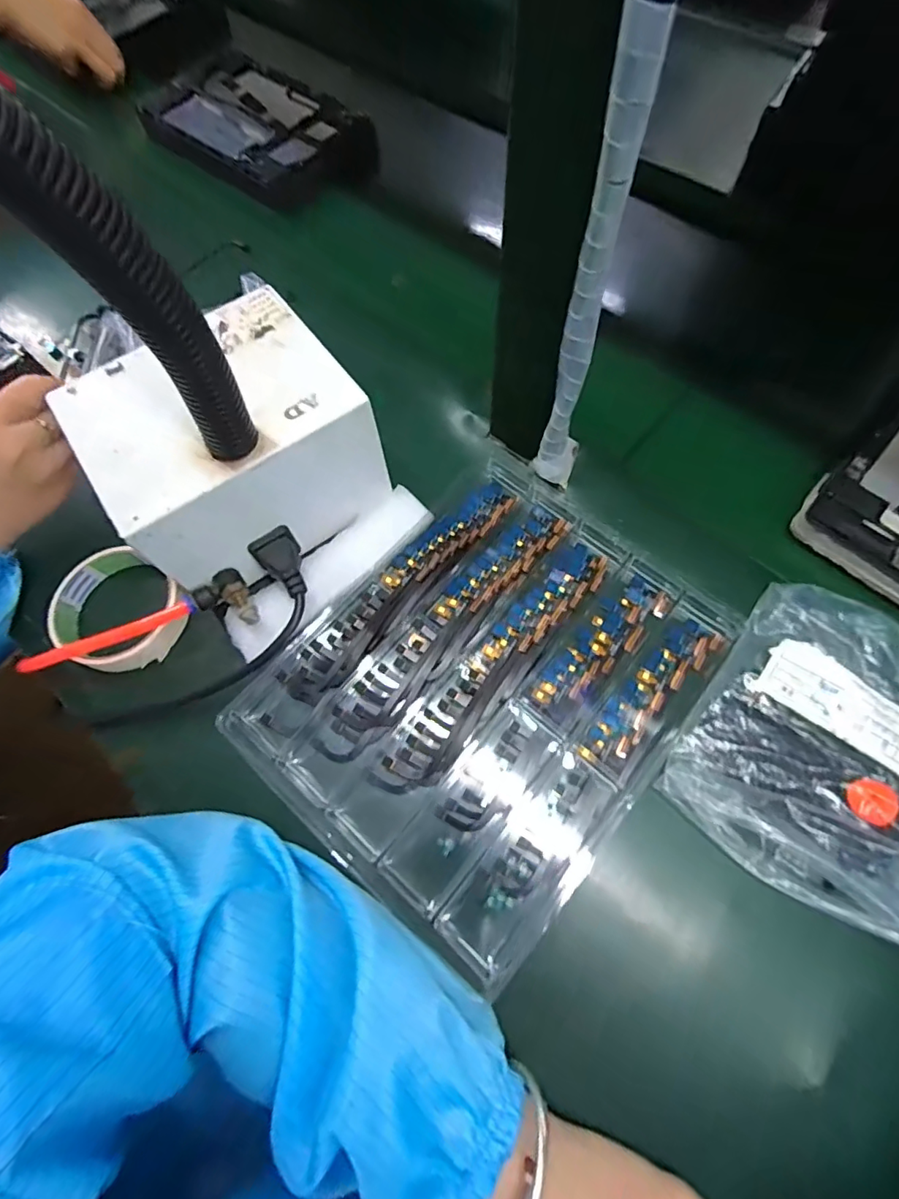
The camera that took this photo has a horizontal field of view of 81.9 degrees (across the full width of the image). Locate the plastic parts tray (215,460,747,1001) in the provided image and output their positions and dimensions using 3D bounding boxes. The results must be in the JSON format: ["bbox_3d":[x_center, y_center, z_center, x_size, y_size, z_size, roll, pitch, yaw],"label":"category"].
[{"bbox_3d":[0.027,0.051,0.330,0.212,0.014,0.264,39,73,16],"label":"plastic parts tray"}]

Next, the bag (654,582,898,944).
[{"bbox_3d":[0.224,0.085,0.301,0.140,0.027,0.170,34,72,14],"label":"bag"}]

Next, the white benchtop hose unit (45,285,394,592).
[{"bbox_3d":[-0.140,-0.099,0.340,0.154,0.098,0.125,-33,70,-12],"label":"white benchtop hose unit"}]

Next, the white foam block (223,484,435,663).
[{"bbox_3d":[-0.082,-0.022,0.359,0.160,0.018,0.045,-40,72,-15],"label":"white foam block"}]

